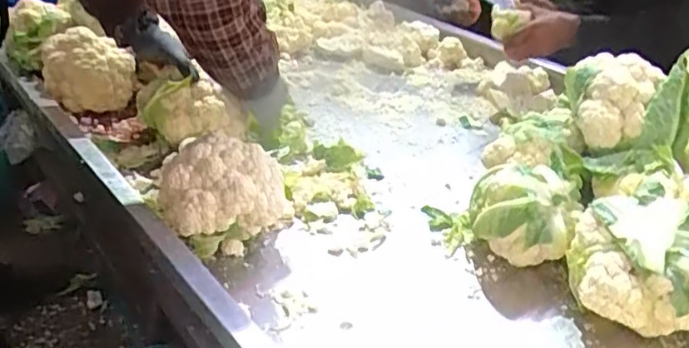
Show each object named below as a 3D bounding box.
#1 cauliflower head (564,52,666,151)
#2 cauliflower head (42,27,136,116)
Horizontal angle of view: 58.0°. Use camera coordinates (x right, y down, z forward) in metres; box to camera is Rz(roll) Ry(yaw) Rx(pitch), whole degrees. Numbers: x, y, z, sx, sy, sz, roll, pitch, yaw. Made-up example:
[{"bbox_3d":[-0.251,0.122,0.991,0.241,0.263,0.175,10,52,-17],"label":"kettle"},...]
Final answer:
[{"bbox_3d":[0.385,-0.108,0.907,0.120,0.107,0.112,15,30,15],"label":"cauliflower head"},{"bbox_3d":[-0.425,-0.171,1.035,0.143,0.124,0.123,-6,30,-19],"label":"cauliflower head"}]

